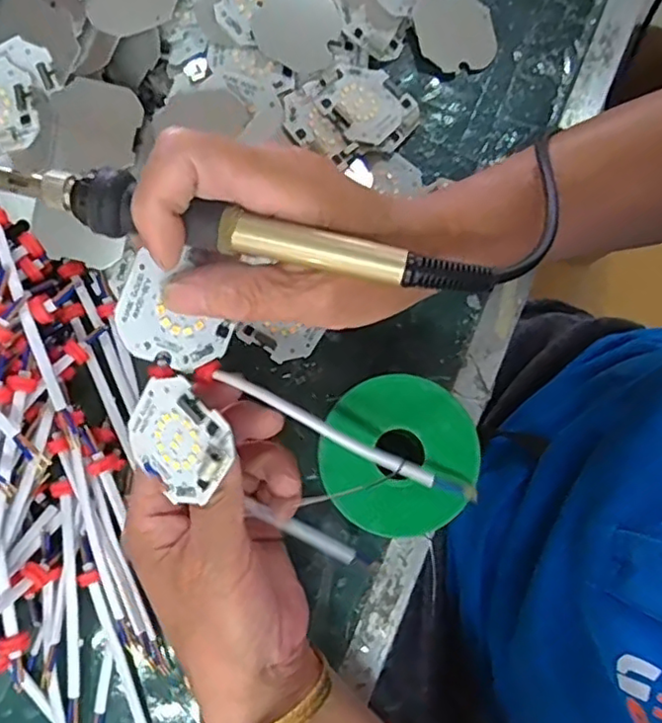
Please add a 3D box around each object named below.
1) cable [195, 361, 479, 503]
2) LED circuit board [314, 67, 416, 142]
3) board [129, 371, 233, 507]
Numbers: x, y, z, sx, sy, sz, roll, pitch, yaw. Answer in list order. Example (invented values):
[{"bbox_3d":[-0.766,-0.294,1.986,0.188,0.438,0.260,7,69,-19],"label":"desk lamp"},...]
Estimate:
[{"bbox_3d":[0.004,0.030,0.252,0.124,0.009,0.009,27,80,-4],"label":"cable"},{"bbox_3d":[0.020,-0.143,0.346,0.042,0.004,0.049,42,63,-8],"label":"LED circuit board"},{"bbox_3d":[-0.060,0.031,0.238,0.046,0.008,0.042,40,116,19],"label":"board"}]

